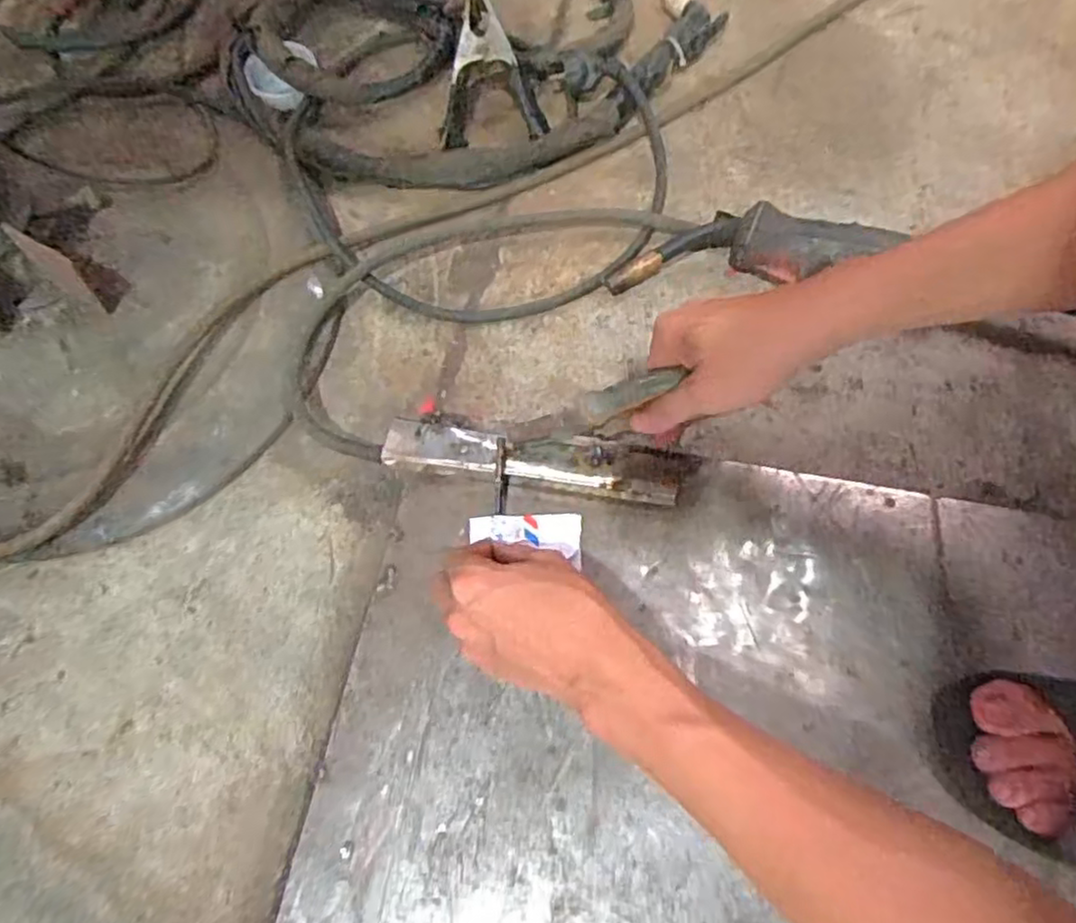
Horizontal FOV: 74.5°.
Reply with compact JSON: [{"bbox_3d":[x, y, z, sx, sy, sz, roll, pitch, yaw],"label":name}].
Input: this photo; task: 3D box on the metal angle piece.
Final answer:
[{"bbox_3d":[-0.005,-0.002,0.496,0.204,0.017,0.037,8,69,6],"label":"metal angle piece"}]

